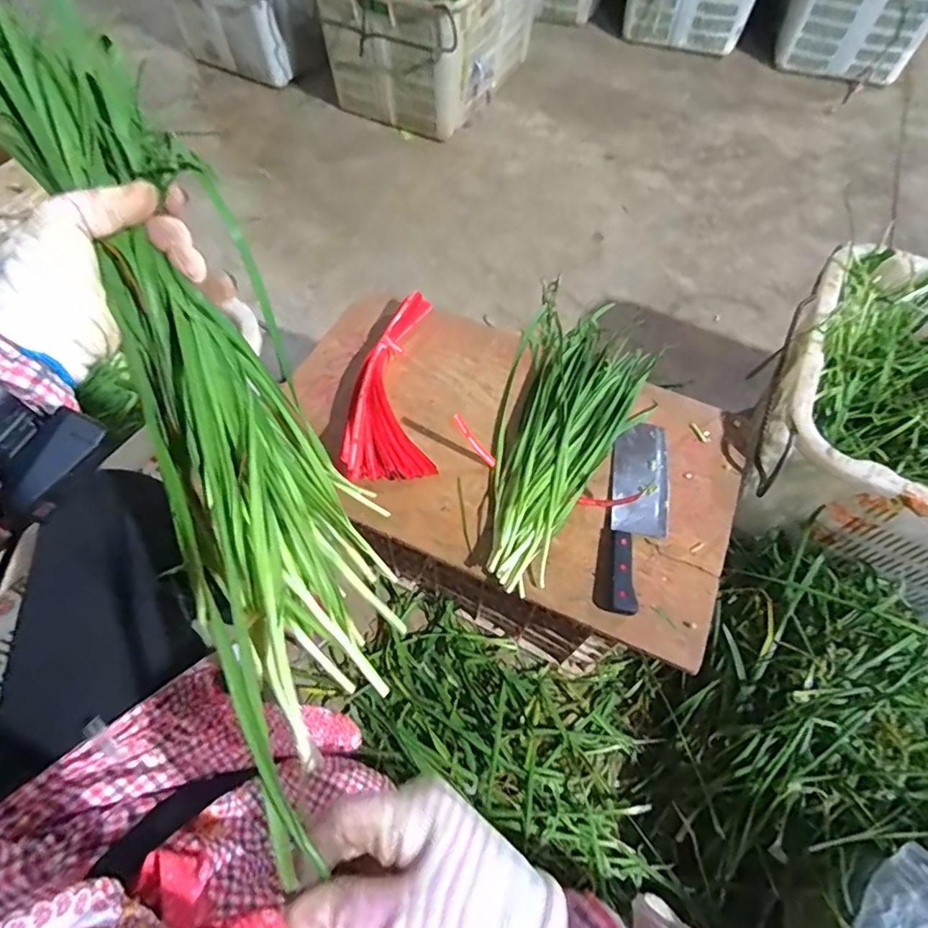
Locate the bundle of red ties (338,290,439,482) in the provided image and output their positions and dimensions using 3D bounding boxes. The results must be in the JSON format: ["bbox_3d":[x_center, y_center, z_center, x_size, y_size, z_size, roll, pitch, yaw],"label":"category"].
[{"bbox_3d":[-0.099,-0.111,0.740,0.107,0.052,0.304,-2,59,-3],"label":"bundle of red ties"}]

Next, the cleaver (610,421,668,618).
[{"bbox_3d":[0.217,0.053,0.666,0.070,0.020,0.265,10,59,4],"label":"cleaver"}]

